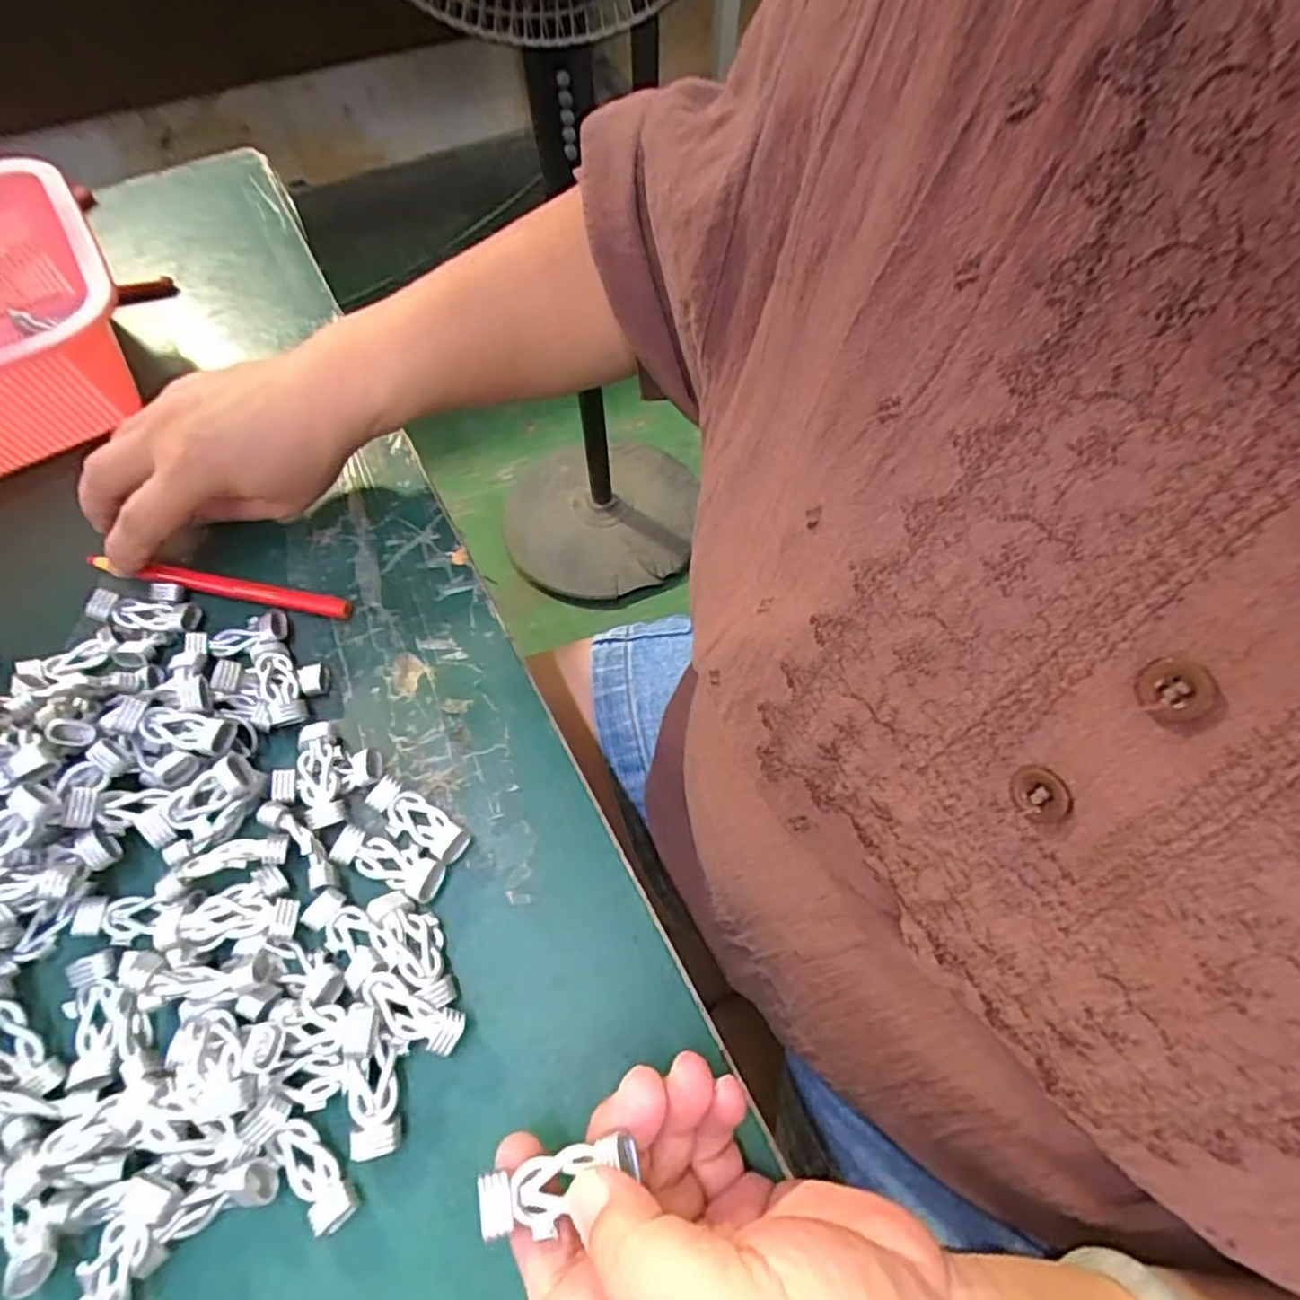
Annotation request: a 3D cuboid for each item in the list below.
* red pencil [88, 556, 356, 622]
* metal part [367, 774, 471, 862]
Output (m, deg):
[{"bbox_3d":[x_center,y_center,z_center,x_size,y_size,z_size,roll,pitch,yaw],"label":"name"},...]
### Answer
[{"bbox_3d":[-0.209,-0.032,0.335,0.140,0.008,0.013,10,61,7],"label":"red pencil"},{"bbox_3d":[-0.093,0.069,0.276,0.044,0.009,0.018,29,65,17],"label":"metal part"}]

